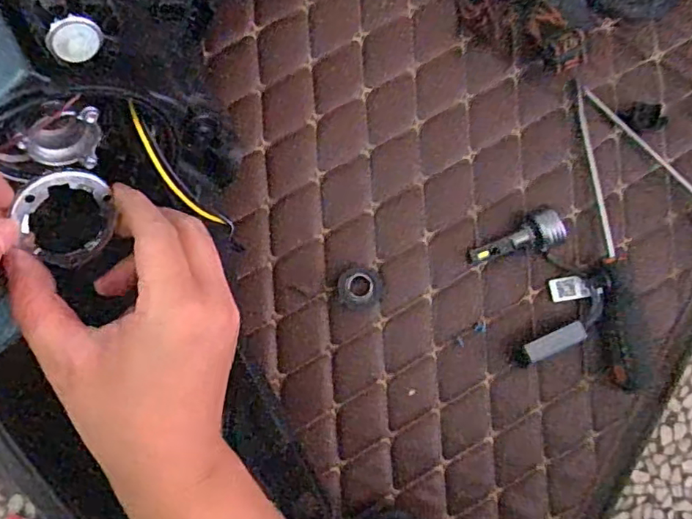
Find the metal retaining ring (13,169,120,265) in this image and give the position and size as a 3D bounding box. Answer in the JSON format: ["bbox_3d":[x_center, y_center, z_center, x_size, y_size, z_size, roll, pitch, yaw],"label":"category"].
[{"bbox_3d":[-0.137,-0.020,0.280,0.008,0.051,0.047,34,77,30],"label":"metal retaining ring"}]

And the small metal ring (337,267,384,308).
[{"bbox_3d":[0.012,0.022,0.444,0.036,0.014,0.033,0,89,-5],"label":"small metal ring"}]

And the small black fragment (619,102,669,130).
[{"bbox_3d":[0.247,-0.119,0.466,0.037,0.004,0.022,6,88,-5],"label":"small black fragment"}]

